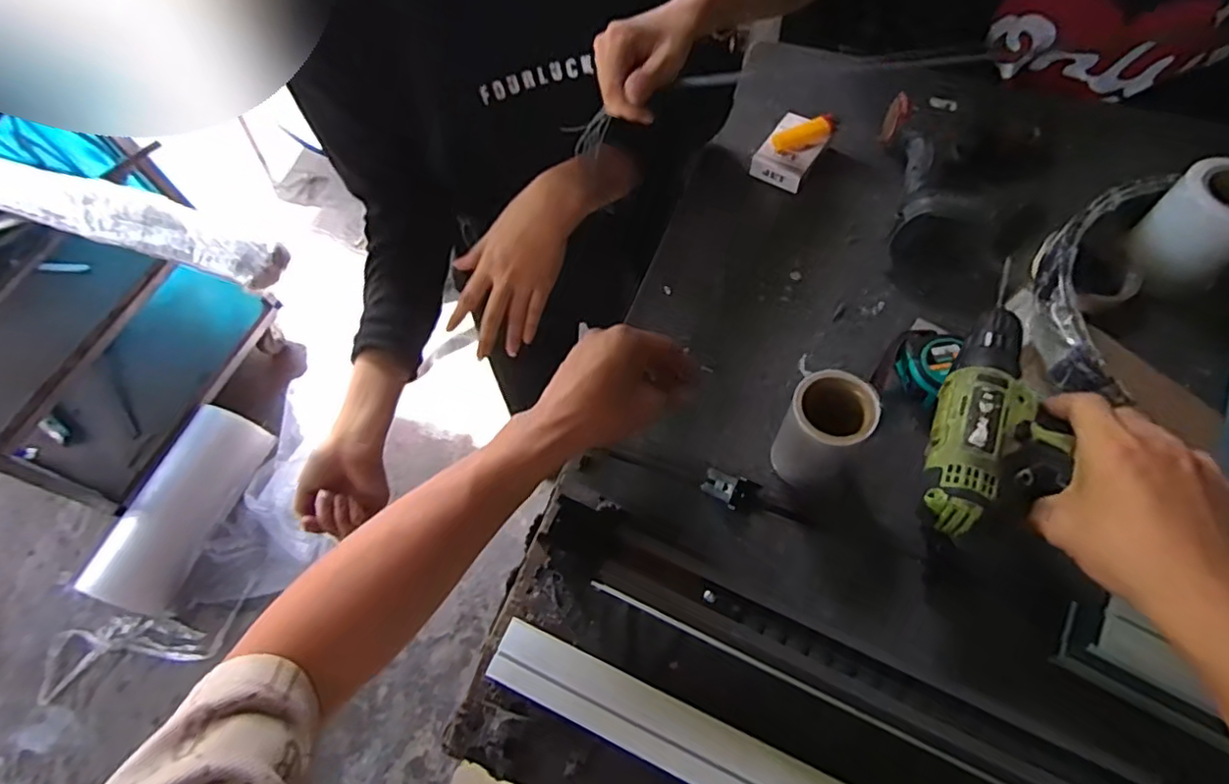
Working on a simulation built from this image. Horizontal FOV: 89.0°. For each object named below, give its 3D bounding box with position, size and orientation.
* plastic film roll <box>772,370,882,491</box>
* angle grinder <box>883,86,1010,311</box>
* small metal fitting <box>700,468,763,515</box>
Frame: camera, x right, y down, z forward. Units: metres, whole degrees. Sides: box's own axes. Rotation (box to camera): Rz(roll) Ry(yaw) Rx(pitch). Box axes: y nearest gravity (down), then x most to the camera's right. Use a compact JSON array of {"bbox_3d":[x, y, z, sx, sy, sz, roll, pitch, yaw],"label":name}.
[{"bbox_3d":[0.162,0.036,0.499,0.057,0.107,0.057,-2,62,3],"label":"plastic film roll"},{"bbox_3d":[0.339,-0.205,0.630,0.119,0.072,0.237,7,63,8],"label":"angle grinder"},{"bbox_3d":[0.097,0.081,0.521,0.047,0.015,0.027,26,67,17],"label":"small metal fitting"}]

